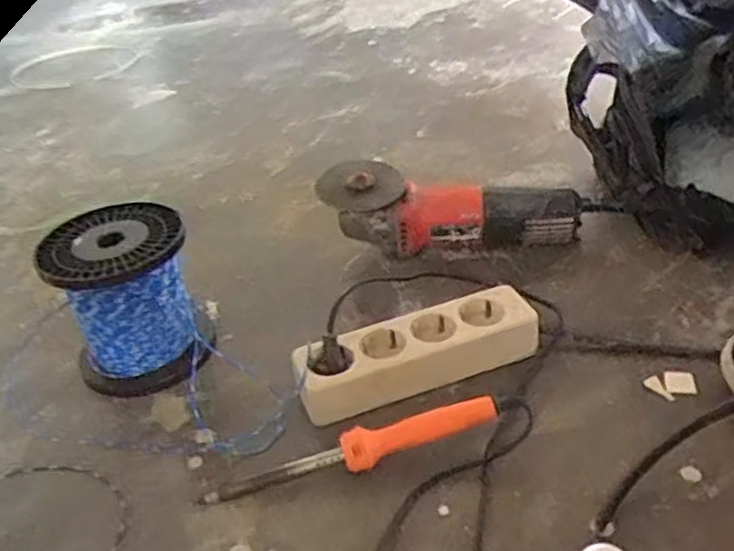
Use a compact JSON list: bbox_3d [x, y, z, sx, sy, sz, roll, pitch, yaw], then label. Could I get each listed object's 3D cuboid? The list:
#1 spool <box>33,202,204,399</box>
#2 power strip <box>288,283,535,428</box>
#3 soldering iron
[{"bbox_3d":[-0.207,0.020,0.631,0.112,0.124,0.106,-5,34,3],"label":"spool"},{"bbox_3d":[0.041,0.062,0.600,0.202,0.043,0.060,-15,35,-12],"label":"power strip"},{"bbox_3d":[-0.011,0.127,0.524,0.223,0.029,0.020,-11,34,-6],"label":"soldering iron"}]

